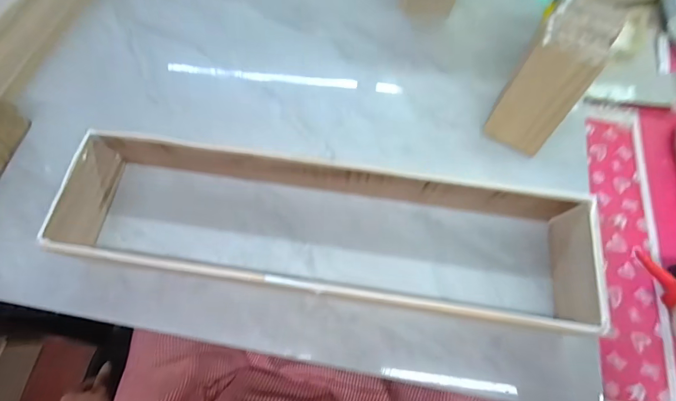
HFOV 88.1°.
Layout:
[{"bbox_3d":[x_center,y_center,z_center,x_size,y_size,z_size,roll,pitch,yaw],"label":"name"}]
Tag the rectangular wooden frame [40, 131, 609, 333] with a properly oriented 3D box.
[{"bbox_3d":[-0.016,0.029,0.391,0.556,0.078,0.150,9,71,3],"label":"rectangular wooden frame"}]

